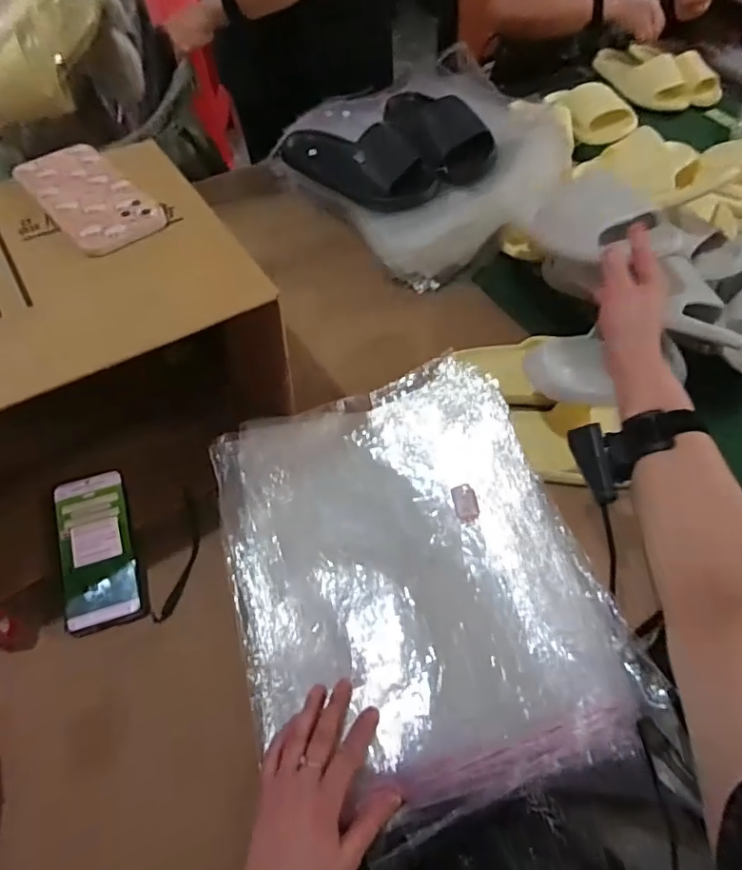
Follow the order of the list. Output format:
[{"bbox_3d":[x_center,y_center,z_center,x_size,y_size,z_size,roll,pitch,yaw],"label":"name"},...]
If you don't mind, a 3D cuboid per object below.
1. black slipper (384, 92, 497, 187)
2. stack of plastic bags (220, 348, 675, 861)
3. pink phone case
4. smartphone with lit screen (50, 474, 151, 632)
[{"bbox_3d":[0.100,-0.499,0.863,0.115,0.069,0.263,-21,61,-13],"label":"black slipper"},{"bbox_3d":[0.038,0.136,0.541,0.343,0.067,0.421,-18,60,-11],"label":"stack of plastic bags"},{"bbox_3d":[-0.268,-0.227,0.500,0.077,0.011,0.164,-38,66,-21],"label":"pink phone case"},{"bbox_3d":[-0.283,0.118,0.550,0.075,0.013,0.160,-16,72,-10],"label":"smartphone with lit screen"}]

